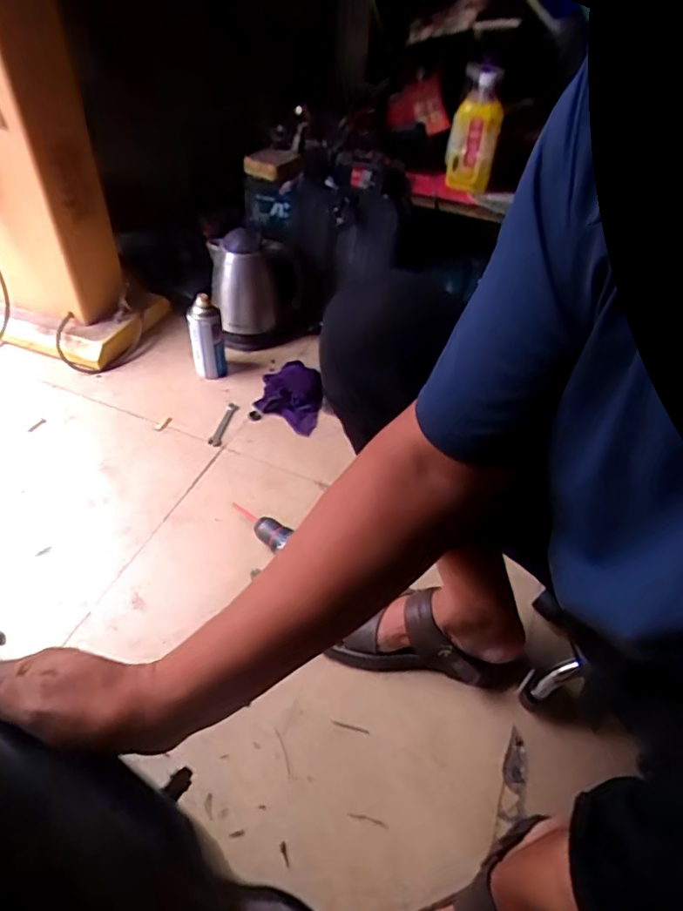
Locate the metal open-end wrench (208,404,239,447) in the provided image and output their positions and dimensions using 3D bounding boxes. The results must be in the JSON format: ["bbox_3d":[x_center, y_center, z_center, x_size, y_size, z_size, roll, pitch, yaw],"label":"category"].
[{"bbox_3d":[-0.225,-0.060,1.033,0.026,0.009,0.116,10,46,5],"label":"metal open-end wrench"}]

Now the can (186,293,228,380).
[{"bbox_3d":[-0.265,-0.233,1.076,0.062,0.162,0.054,-5,47,-9],"label":"can"}]

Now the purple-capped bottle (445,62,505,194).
[{"bbox_3d":[0.286,-0.699,1.162,0.098,0.239,0.054,7,22,2],"label":"purple-capped bottle"}]

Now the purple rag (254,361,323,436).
[{"bbox_3d":[-0.099,-0.127,1.081,0.128,0.047,0.166,11,46,6],"label":"purple rag"}]

